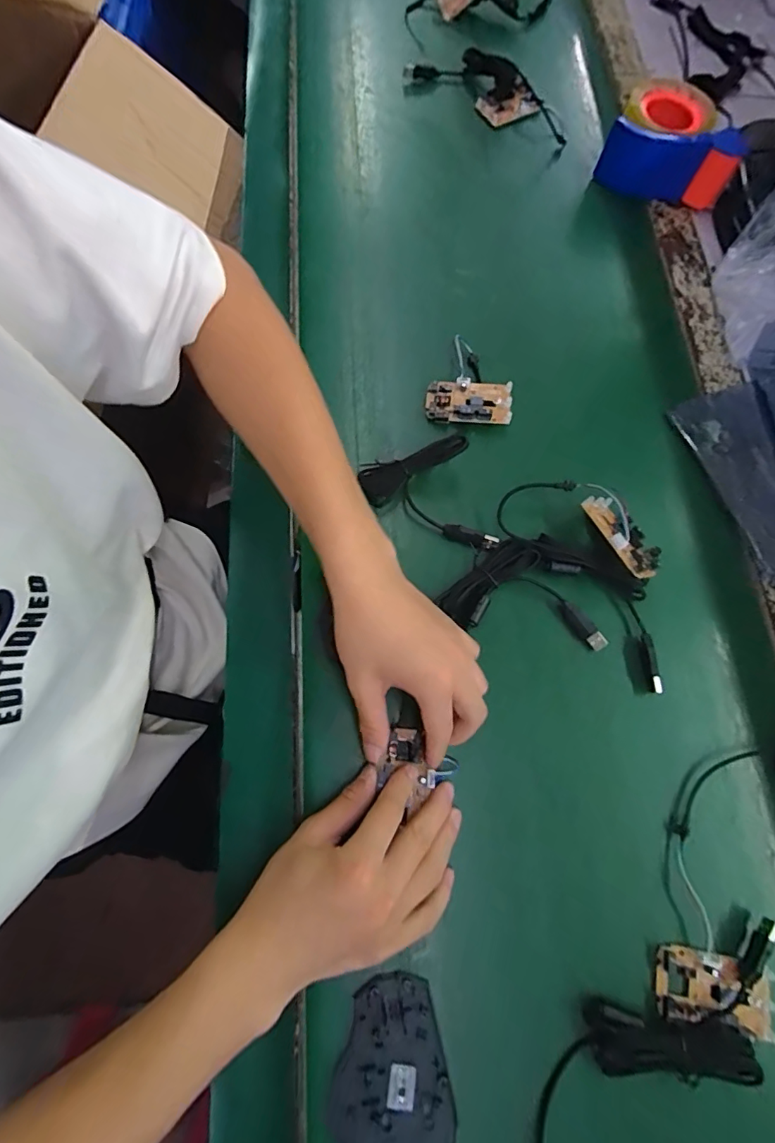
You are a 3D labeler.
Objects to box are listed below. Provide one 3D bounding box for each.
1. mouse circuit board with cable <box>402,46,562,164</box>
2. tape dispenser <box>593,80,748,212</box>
[{"bbox_3d":[0.131,-0.583,0.605,0.210,0.034,0.069,32,73,8],"label":"mouse circuit board with cable"},{"bbox_3d":[0.327,-0.494,0.578,0.145,0.067,0.145,20,72,4],"label":"tape dispenser"}]

